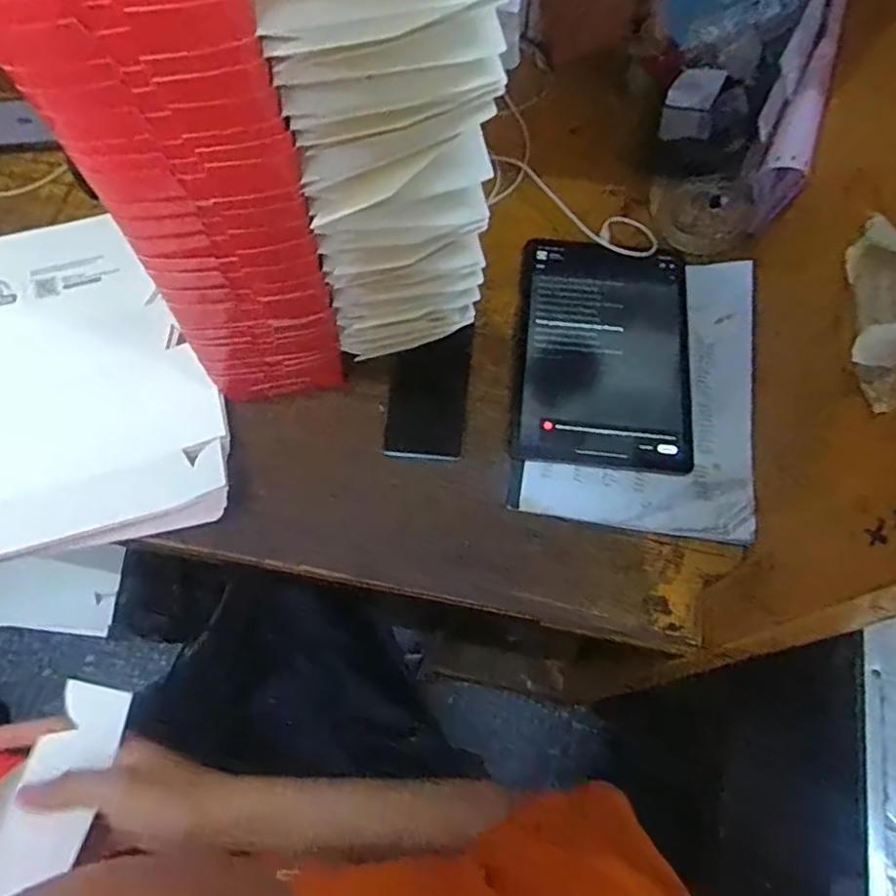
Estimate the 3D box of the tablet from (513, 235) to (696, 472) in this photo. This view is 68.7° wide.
[{"bbox_3d":[0.149,-0.097,0.625,0.157,0.015,0.246,7,67,3],"label":"tablet"}]

